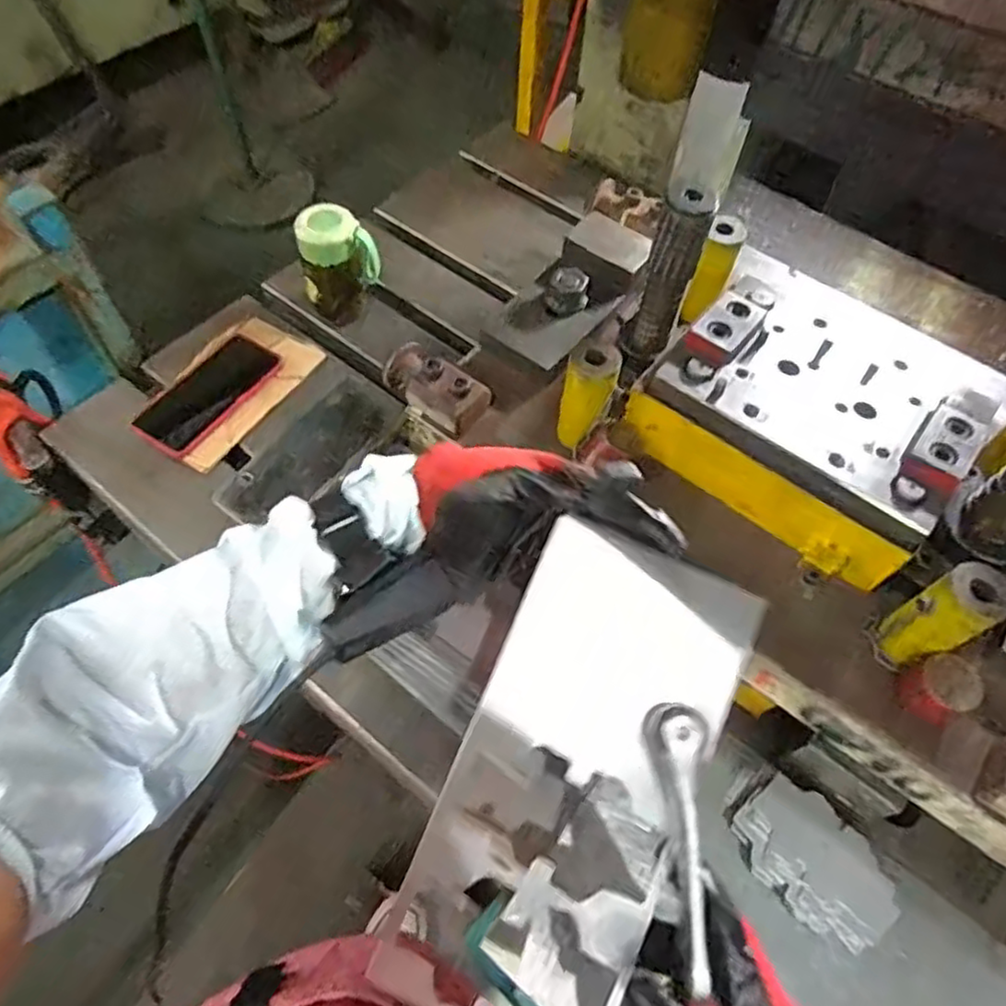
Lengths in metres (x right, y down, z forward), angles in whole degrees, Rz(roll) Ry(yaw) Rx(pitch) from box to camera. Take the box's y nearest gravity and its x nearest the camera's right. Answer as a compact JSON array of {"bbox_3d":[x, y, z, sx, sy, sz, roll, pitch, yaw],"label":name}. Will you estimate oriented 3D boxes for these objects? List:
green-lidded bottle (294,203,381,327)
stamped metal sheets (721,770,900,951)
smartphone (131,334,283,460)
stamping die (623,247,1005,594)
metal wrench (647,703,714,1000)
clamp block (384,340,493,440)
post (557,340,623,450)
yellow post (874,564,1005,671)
[{"bbox_3d":[-0.189,-0.272,0.786,0.079,0.122,0.057,-37,67,-23],"label":"green-lidded bottle"},{"bbox_3d":[0.240,0.275,0.538,0.130,0.023,0.083,41,66,19],"label":"stamped metal sheets"},{"bbox_3d":[-0.323,-0.121,0.753,0.079,0.016,0.159,31,67,10],"label":"smartphone"},{"bbox_3d":[0.257,-0.082,0.559,0.231,0.089,0.205,35,63,17],"label":"stamping die"},{"bbox_3d":[0.090,0.162,0.337,0.025,0.024,0.121,0,71,-2],"label":"metal wrench"},{"bbox_3d":[-0.060,-0.101,0.594,0.089,0.040,0.047,33,62,16],"label":"clamp block"},{"bbox_3d":[0.068,-0.085,0.559,0.040,0.087,0.041,10,58,3],"label":"post"},{"bbox_3d":[0.300,0.080,0.471,0.040,0.095,0.038,-20,62,-15],"label":"yellow post"}]

